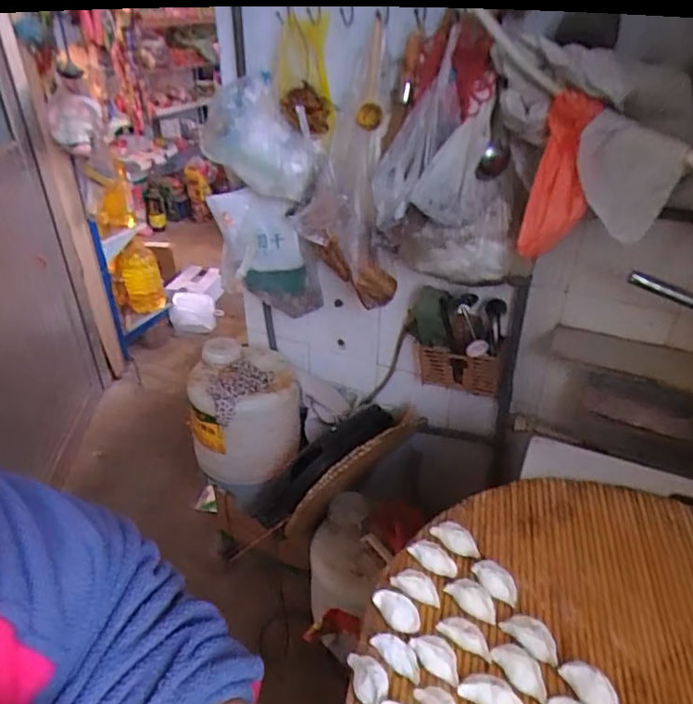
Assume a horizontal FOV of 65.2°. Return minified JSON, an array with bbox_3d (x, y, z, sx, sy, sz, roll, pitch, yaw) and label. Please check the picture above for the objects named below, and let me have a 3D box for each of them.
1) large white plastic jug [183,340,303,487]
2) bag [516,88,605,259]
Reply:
[{"bbox_3d":[-0.243,0.149,1.309,0.263,0.273,0.203,-5,34,-9],"label":"large white plastic jug"},{"bbox_3d":[0.332,-0.266,0.840,0.091,0.233,0.058,26,41,32],"label":"bag"}]

